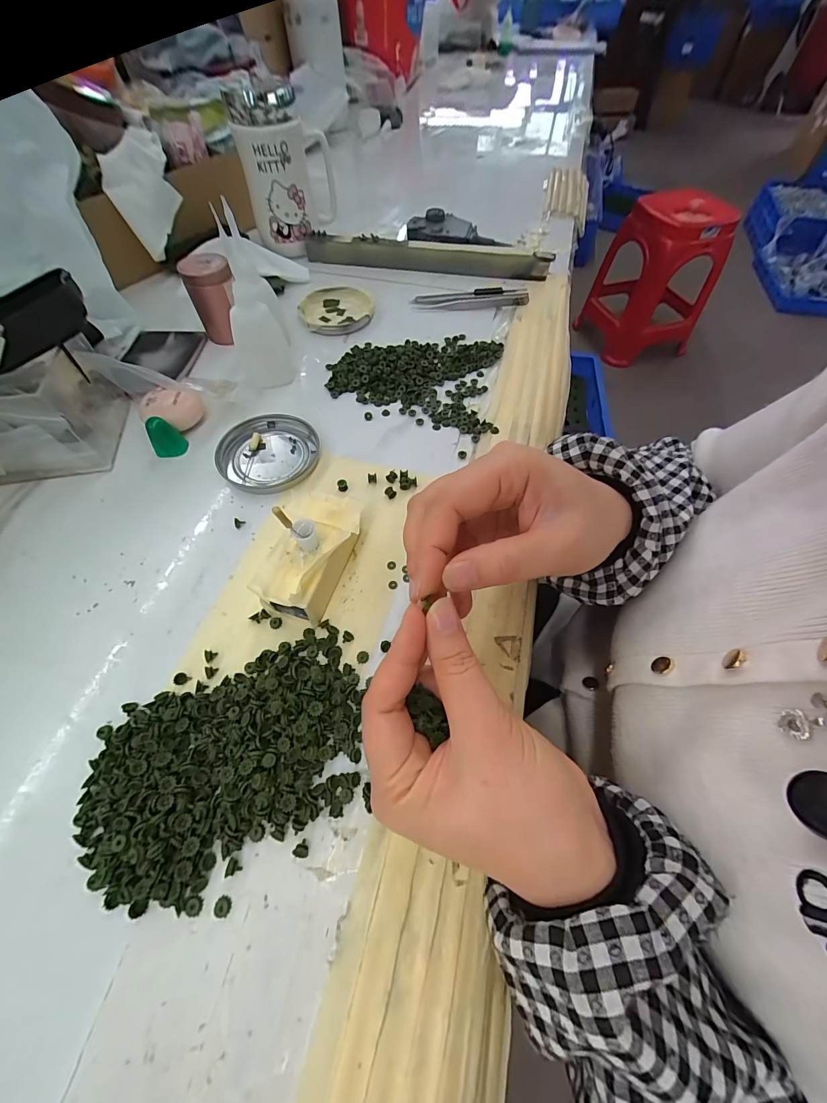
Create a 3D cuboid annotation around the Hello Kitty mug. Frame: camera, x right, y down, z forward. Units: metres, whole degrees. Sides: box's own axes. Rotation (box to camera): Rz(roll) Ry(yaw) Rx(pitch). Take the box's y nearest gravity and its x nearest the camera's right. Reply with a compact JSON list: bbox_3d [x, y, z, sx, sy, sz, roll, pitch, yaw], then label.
[{"bbox_3d":[-0.146,-0.442,0.446,0.099,0.134,0.078,-11,60,-7],"label":"Hello Kitty mug"}]

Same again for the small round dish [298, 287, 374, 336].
[{"bbox_3d":[-0.085,-0.269,0.418,0.076,0.009,0.088,-7,60,-4],"label":"small round dish"}]

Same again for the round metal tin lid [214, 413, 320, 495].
[{"bbox_3d":[-0.117,-0.080,0.309,0.078,0.008,0.077,0,59,0],"label":"round metal tin lid"}]

